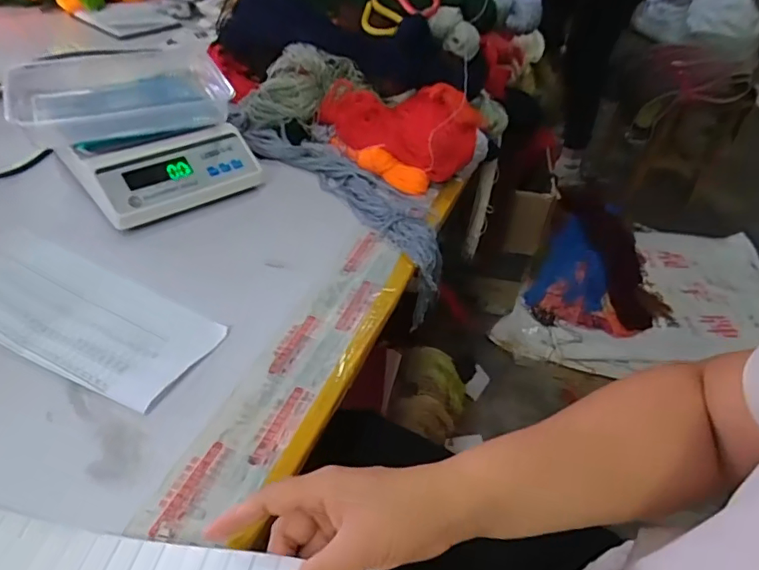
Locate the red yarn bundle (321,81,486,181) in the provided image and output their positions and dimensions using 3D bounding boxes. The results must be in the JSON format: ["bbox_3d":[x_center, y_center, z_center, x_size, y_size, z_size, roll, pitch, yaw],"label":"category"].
[{"bbox_3d":[0.026,-0.231,0.748,0.229,0.101,0.109,24,45,18],"label":"red yarn bundle"}]

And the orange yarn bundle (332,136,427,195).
[{"bbox_3d":[-0.010,-0.176,0.735,0.173,0.034,0.039,29,48,20],"label":"orange yarn bundle"}]

